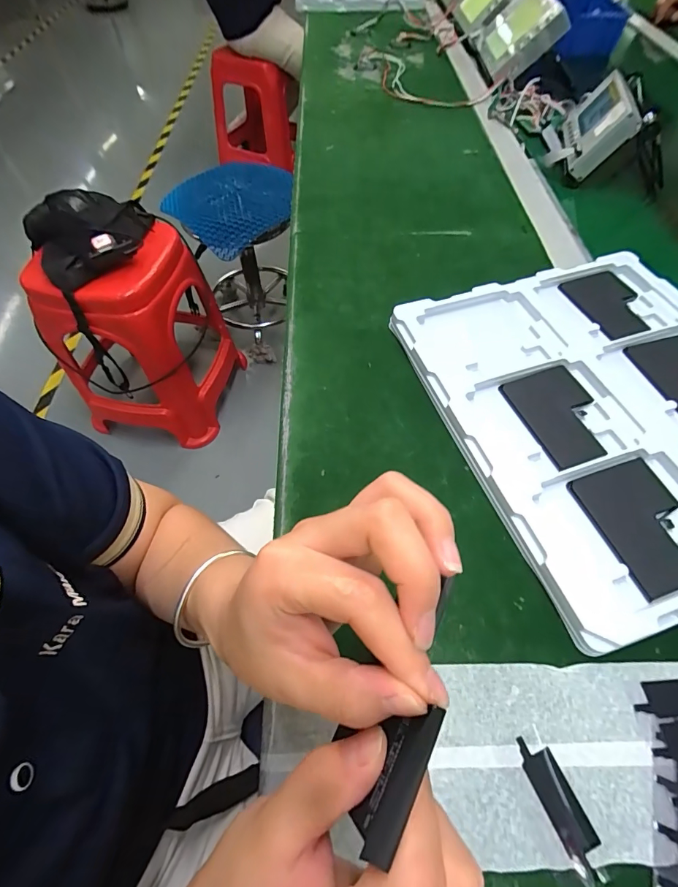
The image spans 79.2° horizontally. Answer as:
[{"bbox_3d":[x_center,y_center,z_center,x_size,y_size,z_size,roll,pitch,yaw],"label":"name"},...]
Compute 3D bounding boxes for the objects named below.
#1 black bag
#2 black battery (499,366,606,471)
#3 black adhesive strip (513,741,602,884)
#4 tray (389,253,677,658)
[{"bbox_3d":[-0.539,-0.467,0.901,0.251,0.075,0.240,-30,62,-18],"label":"black bag"},{"bbox_3d":[0.185,-0.023,0.341,0.066,0.008,0.090,-17,58,-10],"label":"black battery"},{"bbox_3d":[0.118,0.191,0.219,0.019,0.004,0.058,-19,59,-11],"label":"black adhesive strip"},{"bbox_3d":[0.230,-0.036,0.352,0.276,0.024,0.314,-17,58,-10],"label":"tray"}]

